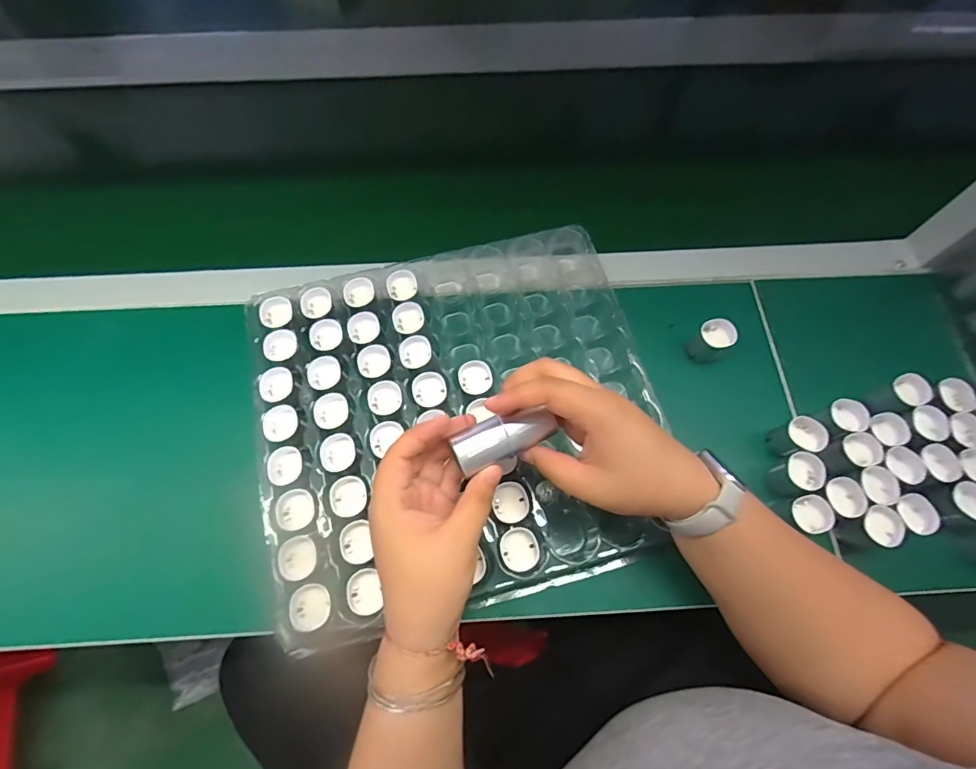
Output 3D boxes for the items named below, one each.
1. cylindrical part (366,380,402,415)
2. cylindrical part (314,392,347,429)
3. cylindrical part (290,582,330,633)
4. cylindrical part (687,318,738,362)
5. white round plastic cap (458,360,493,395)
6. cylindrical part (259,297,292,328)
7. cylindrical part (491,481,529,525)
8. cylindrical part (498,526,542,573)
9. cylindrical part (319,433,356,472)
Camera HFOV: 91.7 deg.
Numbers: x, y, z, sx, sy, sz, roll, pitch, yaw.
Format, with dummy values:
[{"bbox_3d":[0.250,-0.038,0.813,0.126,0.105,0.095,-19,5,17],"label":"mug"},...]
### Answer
[{"bbox_3d":[-0.089,0.011,0.407,0.030,0.012,0.029,0,68,-1],"label":"cylindrical part"},{"bbox_3d":[-0.132,0.023,0.400,0.030,0.017,0.029,0,68,-1],"label":"cylindrical part"},{"bbox_3d":[-0.128,0.161,0.342,0.029,0.008,0.031,0,68,-1],"label":"cylindrical part"},{"bbox_3d":[0.204,-0.038,0.437,0.031,0.041,0.028,-39,73,-15],"label":"cylindrical part"},{"bbox_3d":[-0.011,-0.002,0.420,0.028,0.028,0.028,-19,69,-9],"label":"white round plastic cap"},{"bbox_3d":[-0.196,-0.068,0.436,0.029,0.014,0.027,0,68,-1],"label":"cylindrical part"},{"bbox_3d":[0.018,0.093,0.373,0.028,0.009,0.030,0,68,-1],"label":"cylindrical part"},{"bbox_3d":[0.024,0.126,0.361,0.028,0.014,0.031,-25,70,-11],"label":"cylindrical part"},{"bbox_3d":[-0.124,0.055,0.387,0.027,0.015,0.029,0,68,-1],"label":"cylindrical part"}]

